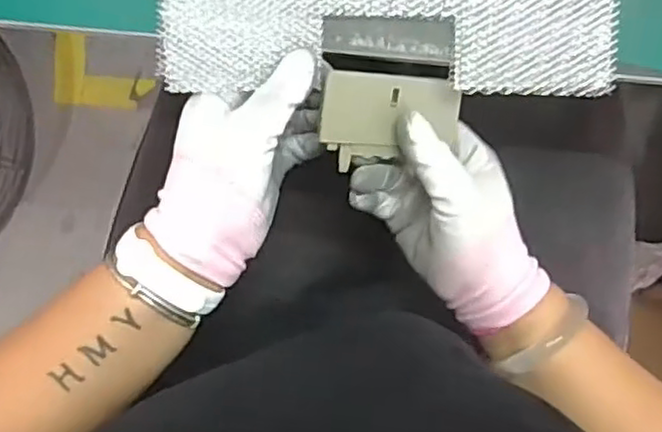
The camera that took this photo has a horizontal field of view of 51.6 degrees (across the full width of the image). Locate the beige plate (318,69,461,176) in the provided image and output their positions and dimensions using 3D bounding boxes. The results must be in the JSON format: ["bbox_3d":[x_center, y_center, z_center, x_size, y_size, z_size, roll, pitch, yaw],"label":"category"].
[{"bbox_3d":[0.035,-0.055,0.400,0.082,0.005,0.053,1,105,-16],"label":"beige plate"}]

